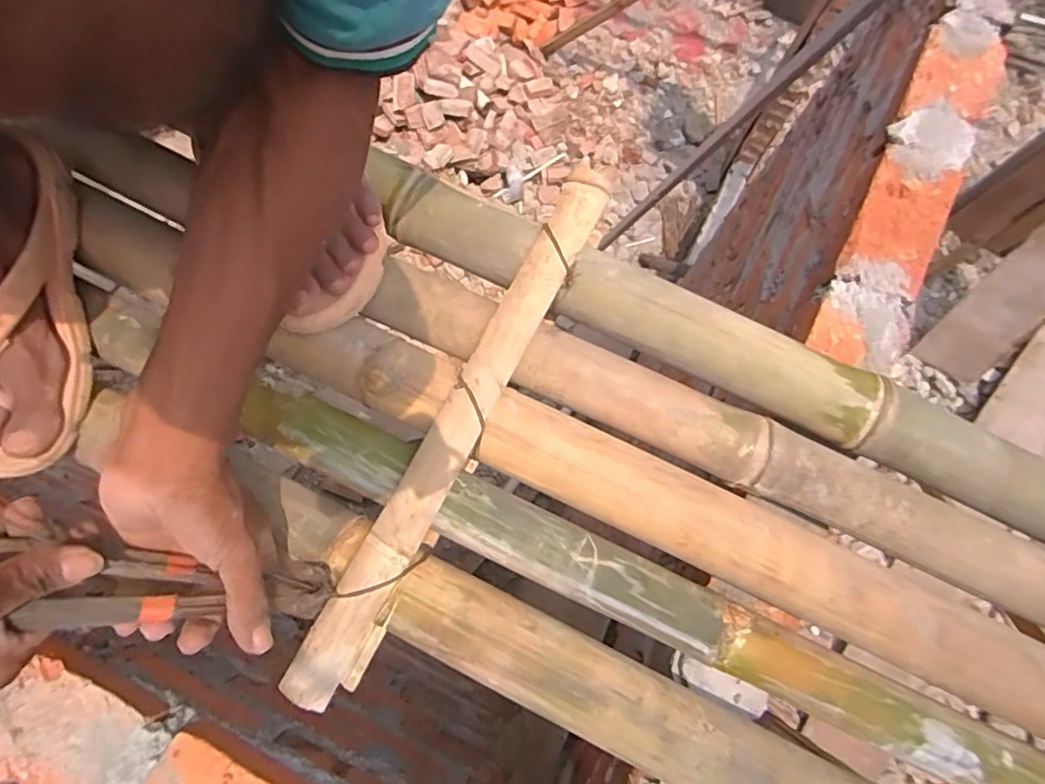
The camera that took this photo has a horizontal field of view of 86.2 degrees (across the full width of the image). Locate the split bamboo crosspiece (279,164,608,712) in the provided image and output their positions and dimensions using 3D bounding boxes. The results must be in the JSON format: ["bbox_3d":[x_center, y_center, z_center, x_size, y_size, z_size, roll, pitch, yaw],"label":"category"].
[{"bbox_3d":[-0.045,0.021,0.420,0.040,0.028,0.435,28,77,5],"label":"split bamboo crosspiece"}]

